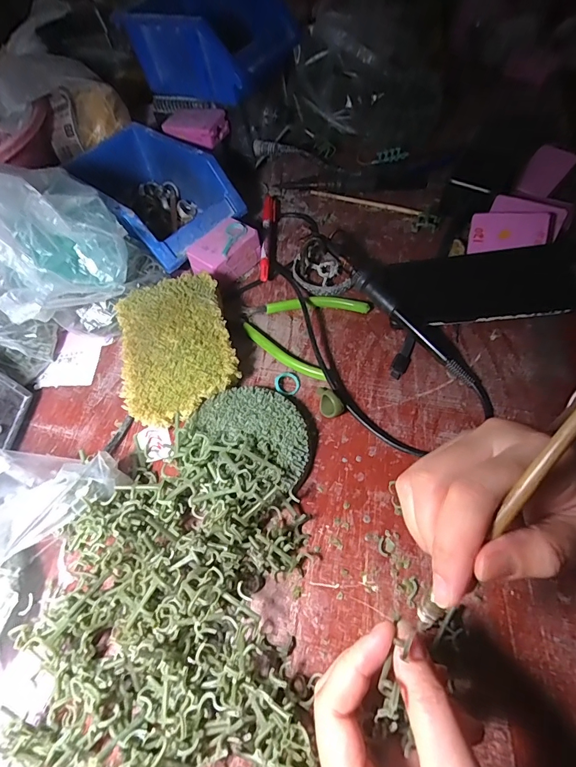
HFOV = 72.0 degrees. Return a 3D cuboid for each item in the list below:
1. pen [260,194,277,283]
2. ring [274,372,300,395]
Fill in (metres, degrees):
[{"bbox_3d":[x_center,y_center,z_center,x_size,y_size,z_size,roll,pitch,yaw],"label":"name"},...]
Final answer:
[{"bbox_3d":[-0.023,-0.172,0.456,0.014,0.019,0.149,-1,59,5],"label":"pen"},{"bbox_3d":[-0.001,-0.001,0.358,0.022,0.007,0.023,-2,59,4],"label":"ring"}]

